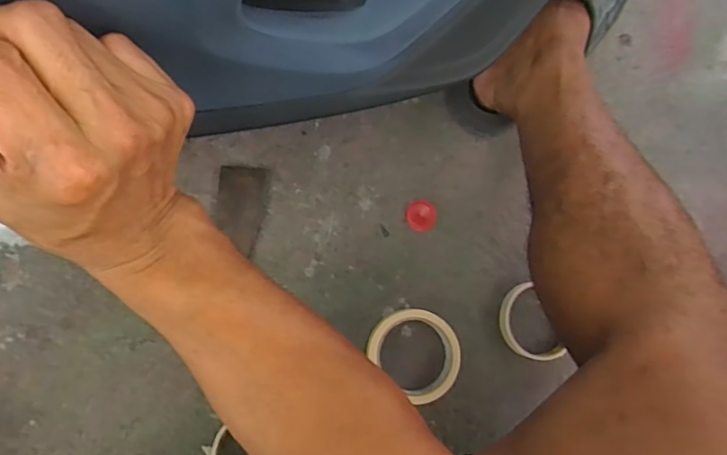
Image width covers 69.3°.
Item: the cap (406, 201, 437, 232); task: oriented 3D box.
[{"bbox_3d":[0.065,-0.013,0.592,0.034,0.008,0.033,1,84,-7],"label":"cap"}]

